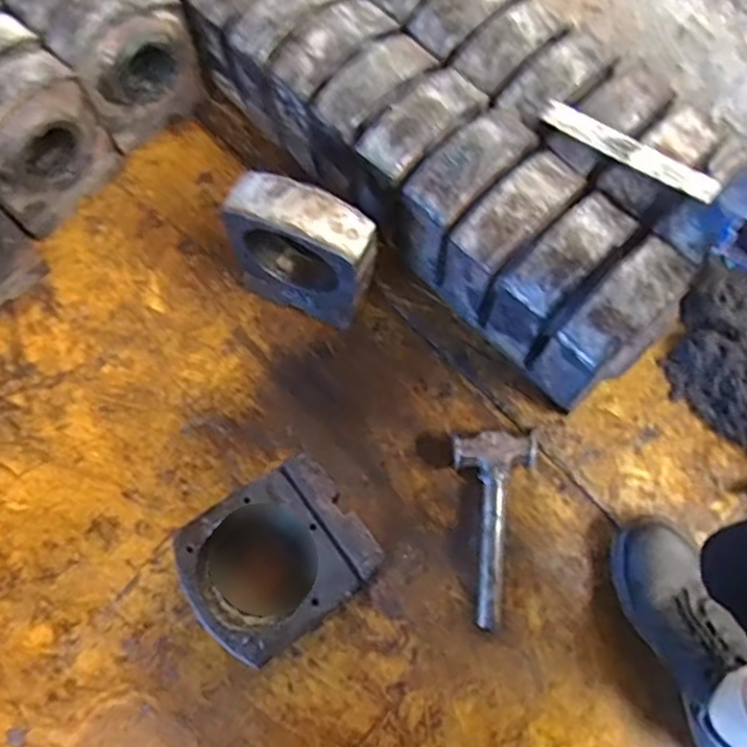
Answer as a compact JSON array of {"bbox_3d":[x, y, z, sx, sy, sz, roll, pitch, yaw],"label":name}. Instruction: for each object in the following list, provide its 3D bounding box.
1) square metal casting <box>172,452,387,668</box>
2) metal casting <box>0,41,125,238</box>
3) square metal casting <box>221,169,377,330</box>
[{"bbox_3d":[-0.106,0.207,0.737,0.186,0.089,0.162,-36,74,-11],"label":"square metal casting"},{"bbox_3d":[-0.436,-0.295,0.856,0.099,0.191,0.169,42,76,14],"label":"metal casting"},{"bbox_3d":[-0.085,-0.134,0.776,0.158,0.187,0.071,22,72,8],"label":"square metal casting"}]

